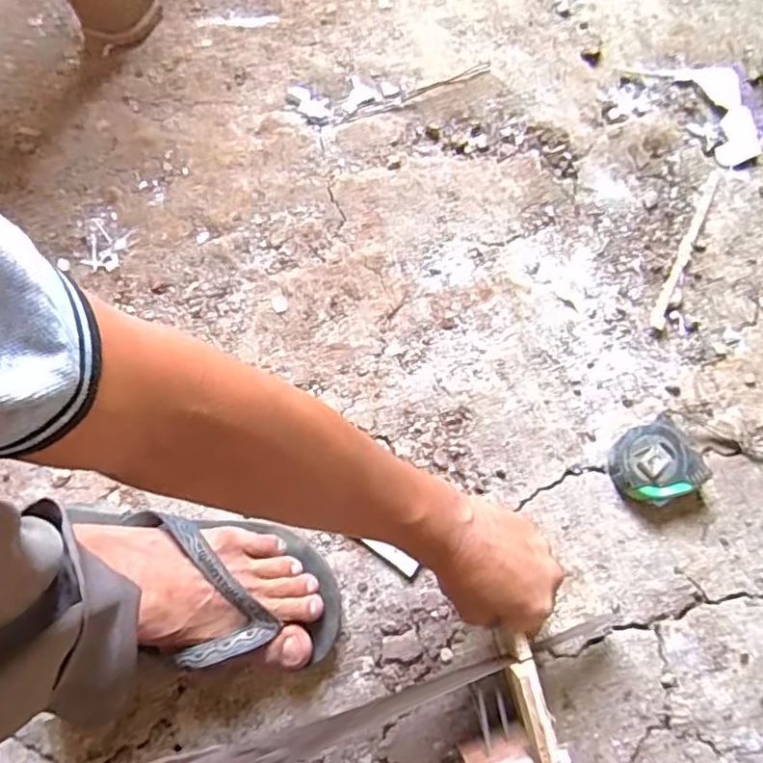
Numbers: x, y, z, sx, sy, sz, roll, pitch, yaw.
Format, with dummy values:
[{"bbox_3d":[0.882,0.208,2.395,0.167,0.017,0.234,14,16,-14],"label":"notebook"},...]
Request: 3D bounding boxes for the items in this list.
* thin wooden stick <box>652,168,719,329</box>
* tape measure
[{"bbox_3d":[0.316,-0.139,0.630,0.012,0.011,0.190,25,75,6],"label":"thin wooden stick"},{"bbox_3d":[0.244,0.074,0.546,0.075,0.033,0.067,-20,75,-7],"label":"tape measure"}]

